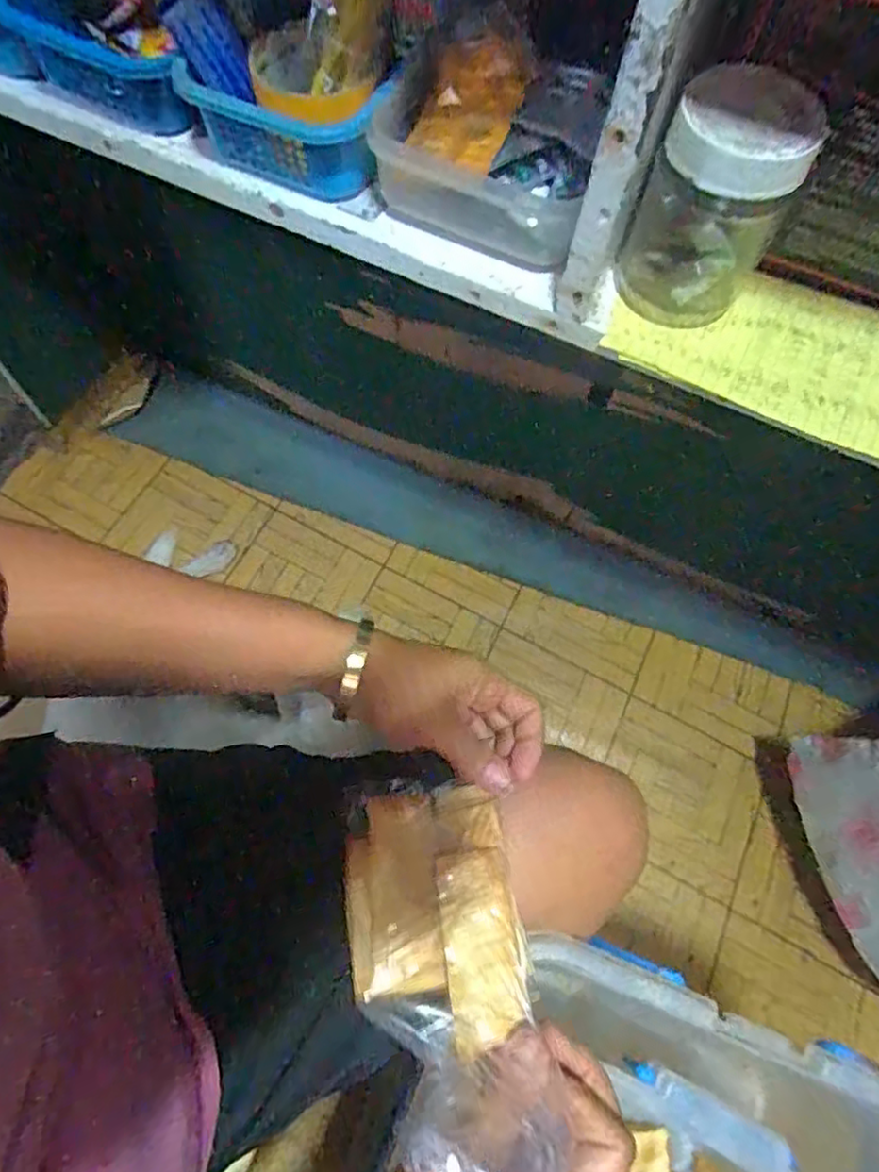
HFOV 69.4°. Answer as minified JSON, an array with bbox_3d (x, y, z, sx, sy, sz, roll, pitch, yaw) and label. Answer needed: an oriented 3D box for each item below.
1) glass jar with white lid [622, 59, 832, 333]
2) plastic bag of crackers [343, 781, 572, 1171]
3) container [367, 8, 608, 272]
[{"bbox_3d":[0.144,-0.198,0.342,0.071,0.101,0.062,25,68,8],"label":"glass jar with white lid"},{"bbox_3d":[0.003,0.170,0.293,0.081,0.041,0.172,-14,45,-9],"label":"plastic bag of crackers"},{"bbox_3d":[0.034,-0.270,0.387,0.124,0.064,0.111,20,67,6],"label":"container"}]

